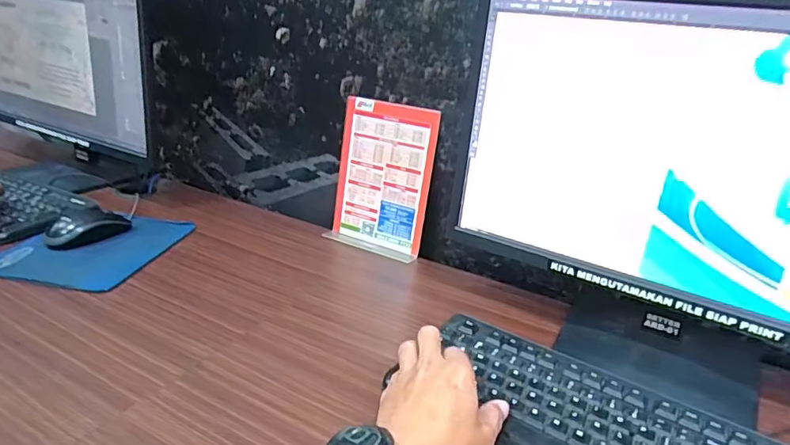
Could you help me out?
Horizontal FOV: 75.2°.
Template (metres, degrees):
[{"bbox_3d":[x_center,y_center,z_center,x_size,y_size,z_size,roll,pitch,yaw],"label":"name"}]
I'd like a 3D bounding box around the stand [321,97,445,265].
[{"bbox_3d":[-0.020,-0.061,0.754,0.147,0.217,0.045,16,25,26],"label":"stand"}]

